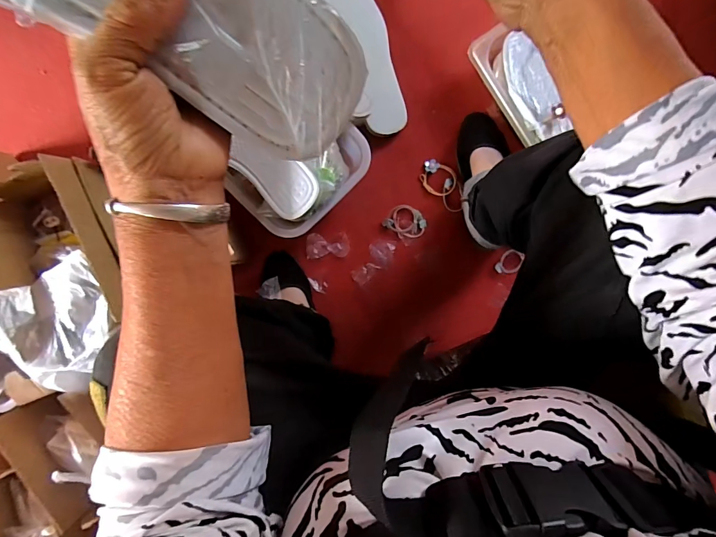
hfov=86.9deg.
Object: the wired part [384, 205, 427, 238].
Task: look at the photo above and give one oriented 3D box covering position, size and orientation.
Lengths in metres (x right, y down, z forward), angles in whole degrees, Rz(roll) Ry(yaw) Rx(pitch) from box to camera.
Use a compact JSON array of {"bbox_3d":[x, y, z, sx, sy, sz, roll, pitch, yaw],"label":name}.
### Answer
[{"bbox_3d":[0.087,-0.082,0.672,0.069,0.011,0.055,36,93,-3],"label":"wired part"}]

